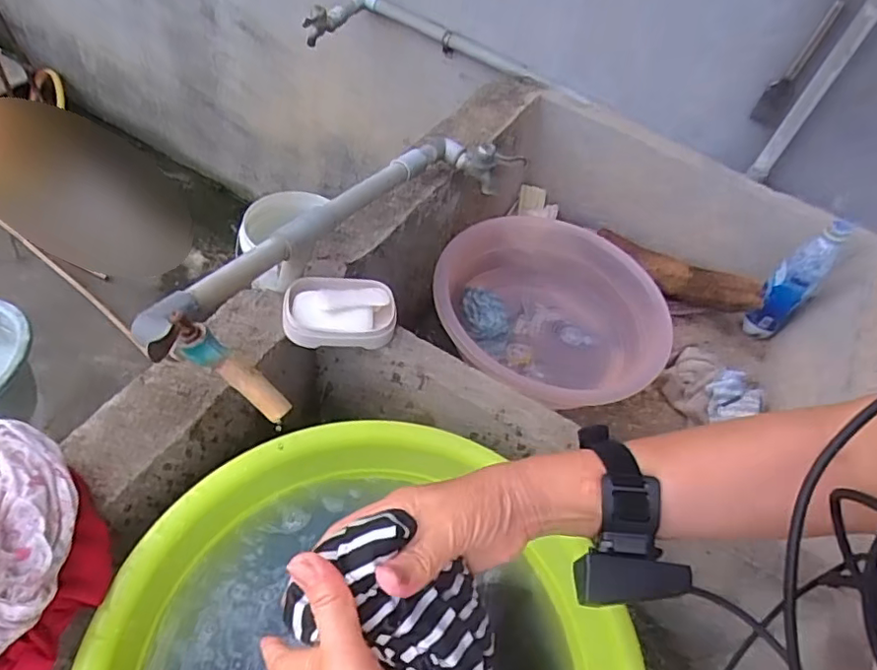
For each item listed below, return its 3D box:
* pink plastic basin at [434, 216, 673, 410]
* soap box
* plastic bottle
[{"bbox_3d":[0.206,-0.047,1.001,0.458,0.118,0.387,-34,66,-32],"label":"pink plastic basin"},{"bbox_3d":[-0.113,-0.030,0.665,0.123,0.039,0.085,2,52,-11],"label":"soap box"},{"bbox_3d":[0.639,-0.092,1.047,0.069,0.262,0.067,42,56,19],"label":"plastic bottle"}]

